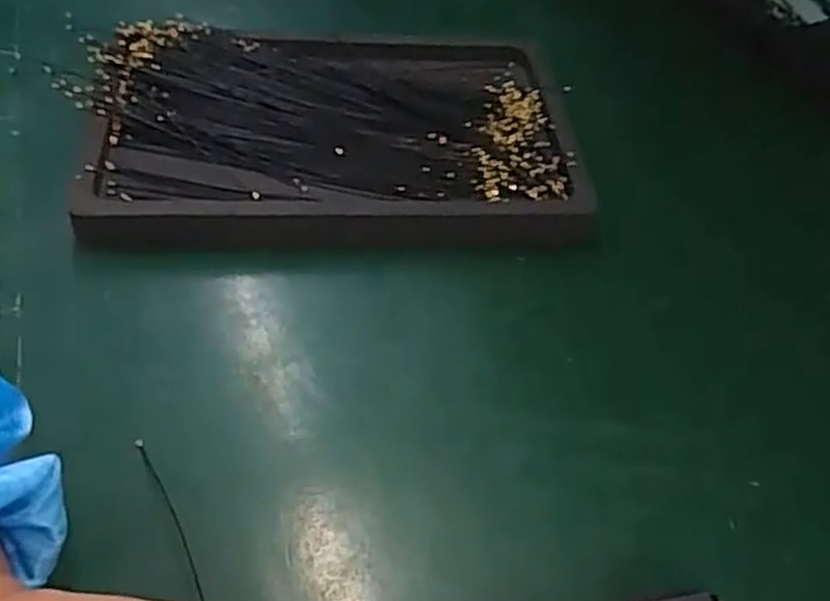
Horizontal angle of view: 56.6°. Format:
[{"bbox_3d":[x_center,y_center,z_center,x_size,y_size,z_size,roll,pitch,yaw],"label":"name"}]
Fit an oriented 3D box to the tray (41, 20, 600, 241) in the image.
[{"bbox_3d":[-0.044,-0.091,0.408,0.252,0.027,0.157,0,49,-4],"label":"tray"}]

